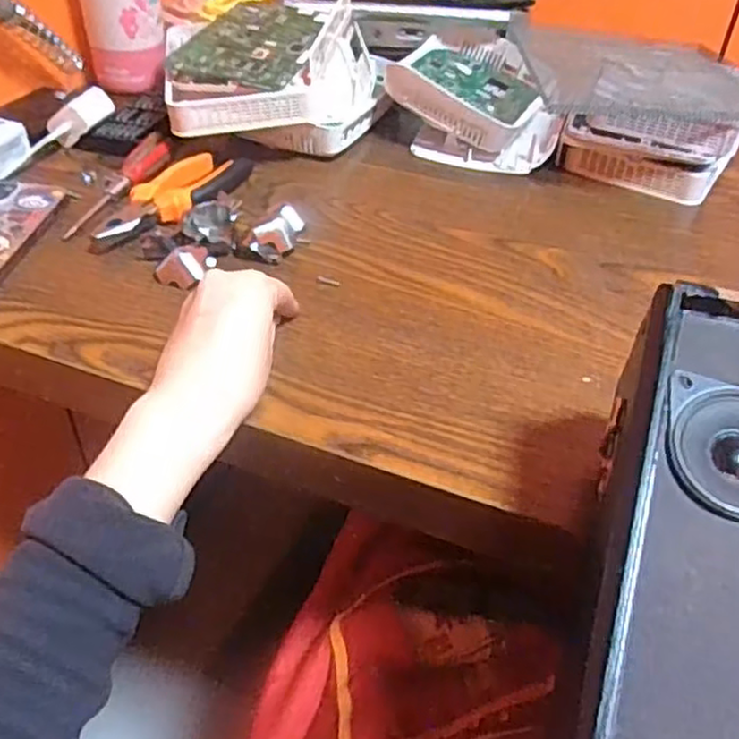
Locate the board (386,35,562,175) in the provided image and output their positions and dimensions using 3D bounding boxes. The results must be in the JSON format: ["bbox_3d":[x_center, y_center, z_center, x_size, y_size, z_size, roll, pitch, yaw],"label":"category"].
[{"bbox_3d":[0.102,-0.250,0.660,0.145,0.065,0.167,11,42,9],"label":"board"}]

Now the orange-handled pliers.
[{"bbox_3d":[-0.142,-0.131,0.527,0.047,0.014,0.151,20,44,19],"label":"orange-handled pliers"}]

